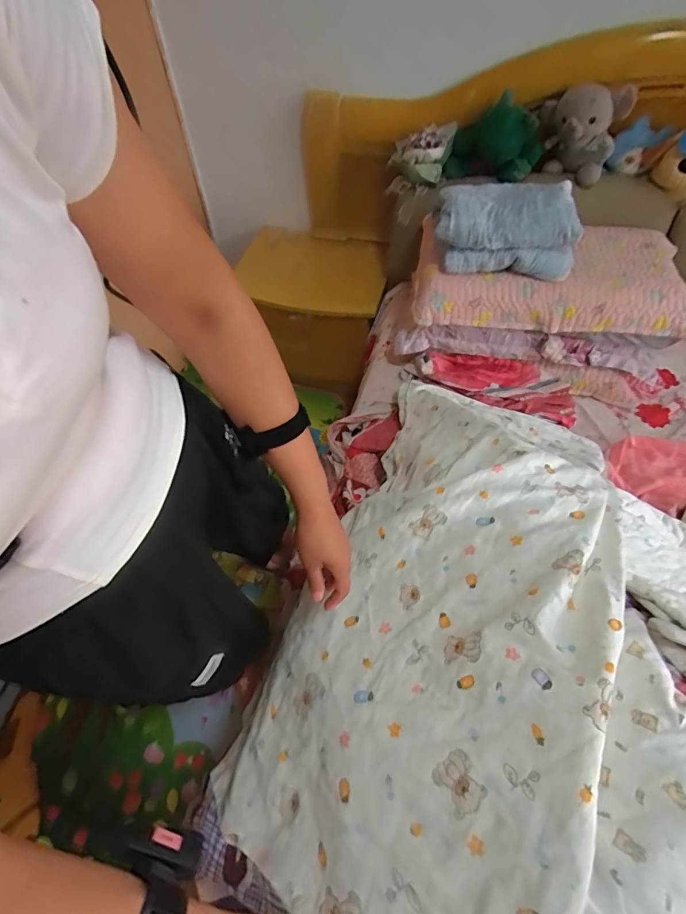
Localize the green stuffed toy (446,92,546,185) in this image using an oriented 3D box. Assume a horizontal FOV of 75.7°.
[{"bbox_3d":[0.435,-0.887,1.249,0.136,0.184,0.239,-28,58,-17],"label":"green stuffed toy"}]

